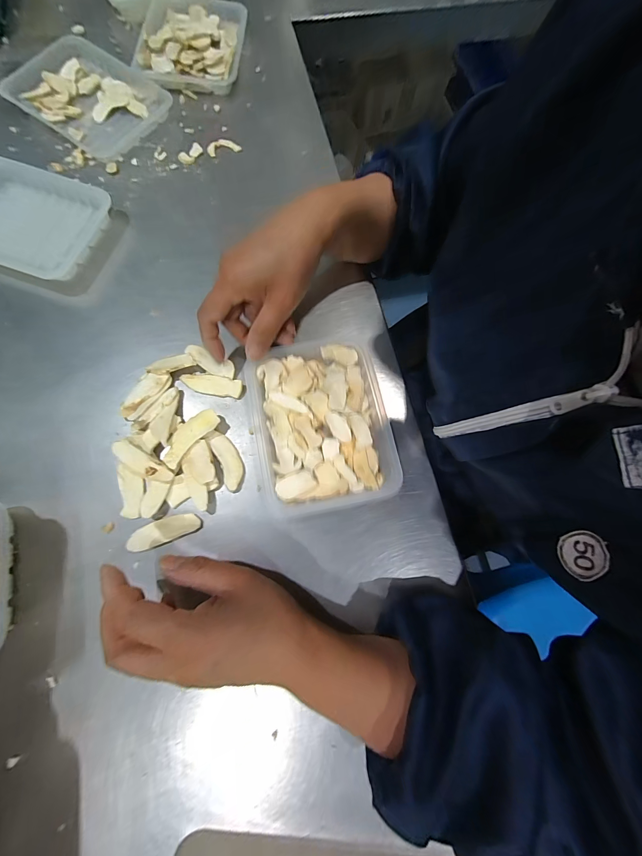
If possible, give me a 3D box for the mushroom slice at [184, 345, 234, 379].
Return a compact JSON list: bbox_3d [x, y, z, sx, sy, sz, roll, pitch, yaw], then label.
[{"bbox_3d":[-0.116,-0.070,0.324,0.060,0.005,0.021,30,77,6],"label":"mushroom slice"}]

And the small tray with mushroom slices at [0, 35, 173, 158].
[{"bbox_3d":[-0.300,-0.429,0.404,0.185,0.024,0.133,32,77,6],"label":"small tray with mushroom slices"}]

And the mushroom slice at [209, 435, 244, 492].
[{"bbox_3d":[-0.089,0.032,0.300,0.020,0.006,0.055,-25,78,-8],"label":"mushroom slice"}]

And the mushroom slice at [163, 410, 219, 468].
[{"bbox_3d":[-0.127,0.007,0.298,0.026,0.006,0.063,41,78,8],"label":"mushroom slice"}]

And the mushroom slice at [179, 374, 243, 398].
[{"bbox_3d":[-0.113,-0.045,0.320,0.063,0.006,0.018,9,76,1],"label":"mushroom slice"}]

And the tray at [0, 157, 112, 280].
[{"bbox_3d":[-0.334,-0.234,0.350,0.154,0.025,0.124,20,76,3],"label":"tray"}]

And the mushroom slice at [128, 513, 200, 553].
[{"bbox_3d":[-0.144,0.094,0.284,0.064,0.004,0.021,-21,77,-7],"label":"mushroom slice"}]

